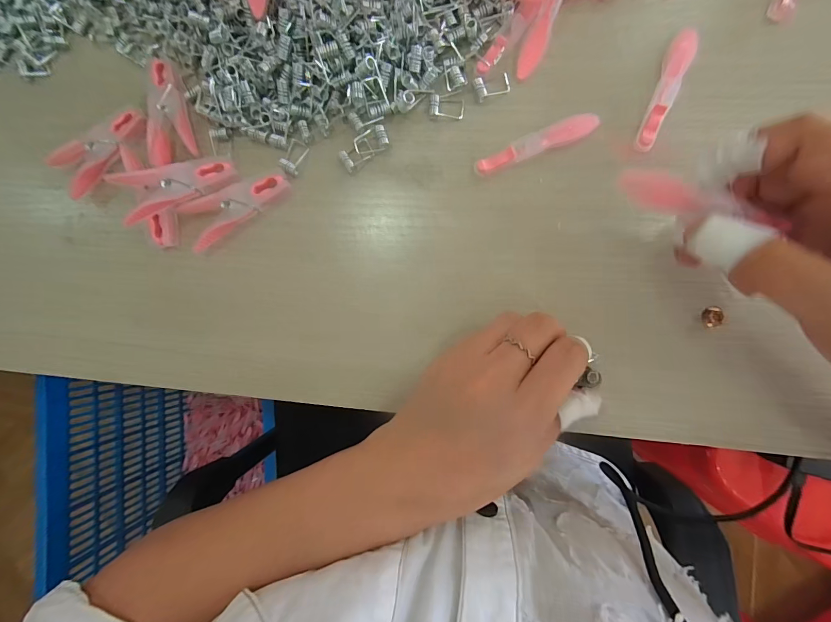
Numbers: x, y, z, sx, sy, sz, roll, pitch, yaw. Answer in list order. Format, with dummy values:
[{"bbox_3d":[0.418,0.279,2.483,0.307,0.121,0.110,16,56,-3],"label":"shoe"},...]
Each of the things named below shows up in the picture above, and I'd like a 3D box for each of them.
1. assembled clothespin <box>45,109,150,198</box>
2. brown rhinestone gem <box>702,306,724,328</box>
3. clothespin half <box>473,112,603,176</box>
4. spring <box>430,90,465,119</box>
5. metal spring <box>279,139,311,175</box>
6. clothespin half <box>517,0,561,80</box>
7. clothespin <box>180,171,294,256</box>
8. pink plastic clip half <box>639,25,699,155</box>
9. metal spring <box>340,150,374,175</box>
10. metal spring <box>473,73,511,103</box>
[{"bbox_3d":[-0.228,-0.118,0.265,0.074,0.008,0.031,-37,84,6],"label":"assembled clothespin"},{"bbox_3d":[0.173,0.003,0.215,0.009,0.005,0.012,-5,88,8],"label":"brown rhinestone gem"},{"bbox_3d":[0.074,-0.104,0.230,0.075,0.010,0.012,-19,86,7],"label":"clothespin half"},{"bbox_3d":[0.020,-0.135,0.239,0.022,0.006,0.017,2,89,8],"label":"spring"},{"bbox_3d":[-0.083,-0.106,0.251,0.014,0.006,0.022,29,92,8],"label":"metal spring"},{"bbox_3d":[0.082,-0.185,0.224,0.013,0.004,0.078,24,112,6],"label":"clothespin half"},{"bbox_3d":[-0.124,-0.074,0.254,0.078,0.010,0.033,-26,85,7],"label":"clothespin"},{"bbox_3d":[0.150,-0.133,0.222,0.014,0.012,0.077,22,91,8],"label":"pink plastic clip half"},{"bbox_3d":[-0.040,-0.104,0.246,0.020,0.004,0.015,-32,84,6],"label":"metal spring"},{"bbox_3d":[0.049,-0.145,0.236,0.022,0.004,0.014,-17,86,7],"label":"metal spring"}]

